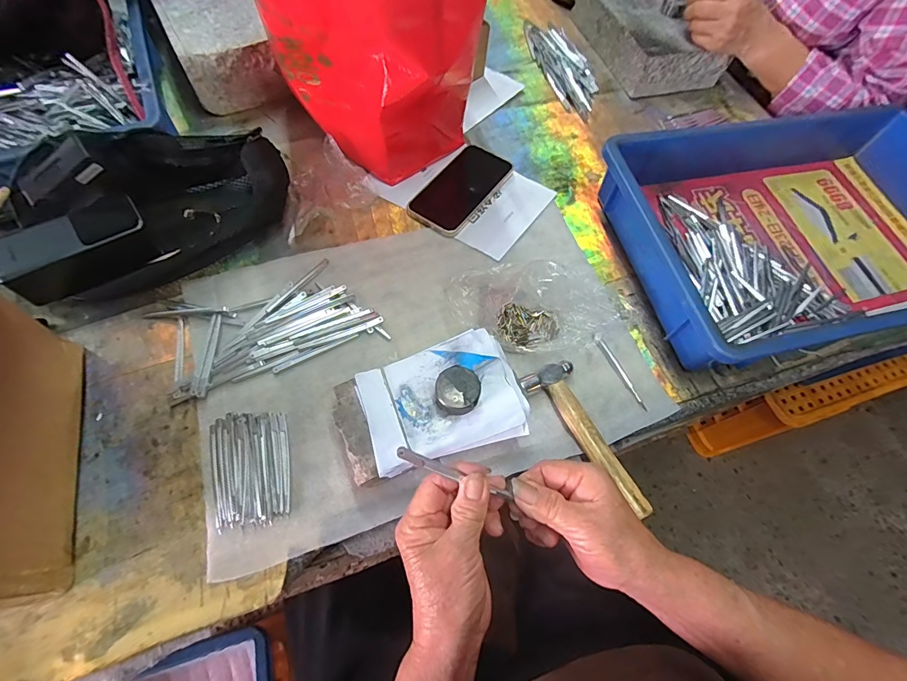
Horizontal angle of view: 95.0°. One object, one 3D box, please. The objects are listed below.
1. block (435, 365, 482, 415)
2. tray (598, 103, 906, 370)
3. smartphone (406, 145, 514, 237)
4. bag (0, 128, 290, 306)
[{"bbox_3d":[0.004,0.044,0.359,0.038,0.020,0.036,2,64,-3],"label":"block"},{"bbox_3d":[0.411,-0.140,0.490,0.424,0.098,0.296,-12,66,-10],"label":"tray"},{"bbox_3d":[0.006,-0.196,0.533,0.079,0.011,0.149,33,66,11],"label":"smartphone"},{"bbox_3d":[-0.321,-0.146,0.450,0.276,0.097,0.145,-20,68,-13],"label":"bag"}]

